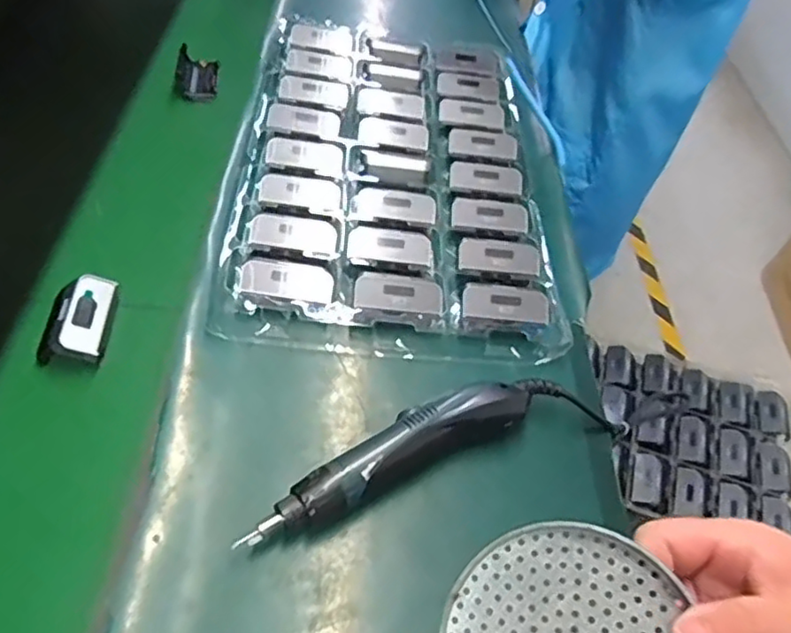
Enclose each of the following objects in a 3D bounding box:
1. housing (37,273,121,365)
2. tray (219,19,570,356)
[{"bbox_3d":[-0.244,0.004,0.510,0.044,0.031,0.078,5,49,-5],"label":"housing"},{"bbox_3d":[0.000,-0.171,0.682,0.311,0.033,0.506,4,49,-6],"label":"tray"}]

